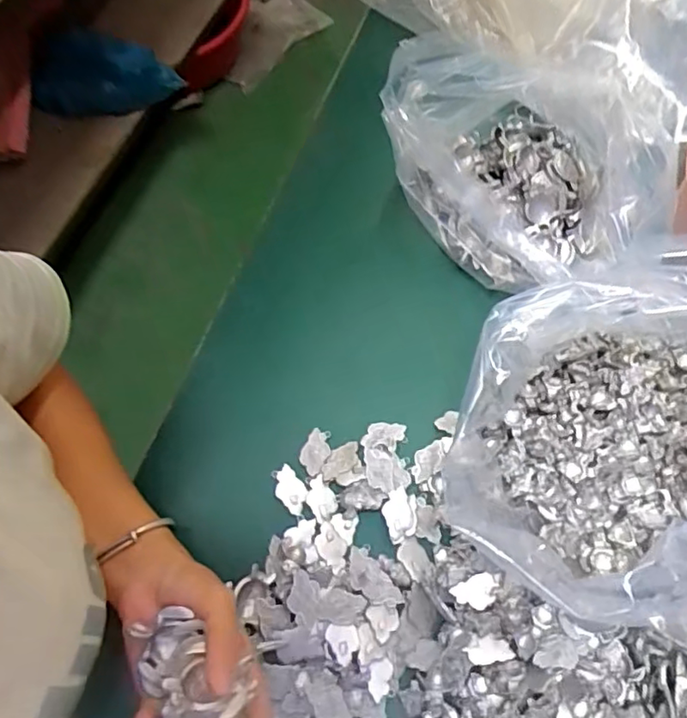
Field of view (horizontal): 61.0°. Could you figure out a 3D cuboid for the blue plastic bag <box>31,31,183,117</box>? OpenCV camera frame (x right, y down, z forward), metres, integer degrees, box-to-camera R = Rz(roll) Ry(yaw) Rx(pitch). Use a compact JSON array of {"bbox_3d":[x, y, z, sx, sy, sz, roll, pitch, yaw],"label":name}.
[{"bbox_3d":[-0.493,-0.574,1.177,0.275,0.142,0.120,4,67,14],"label":"blue plastic bag"}]

